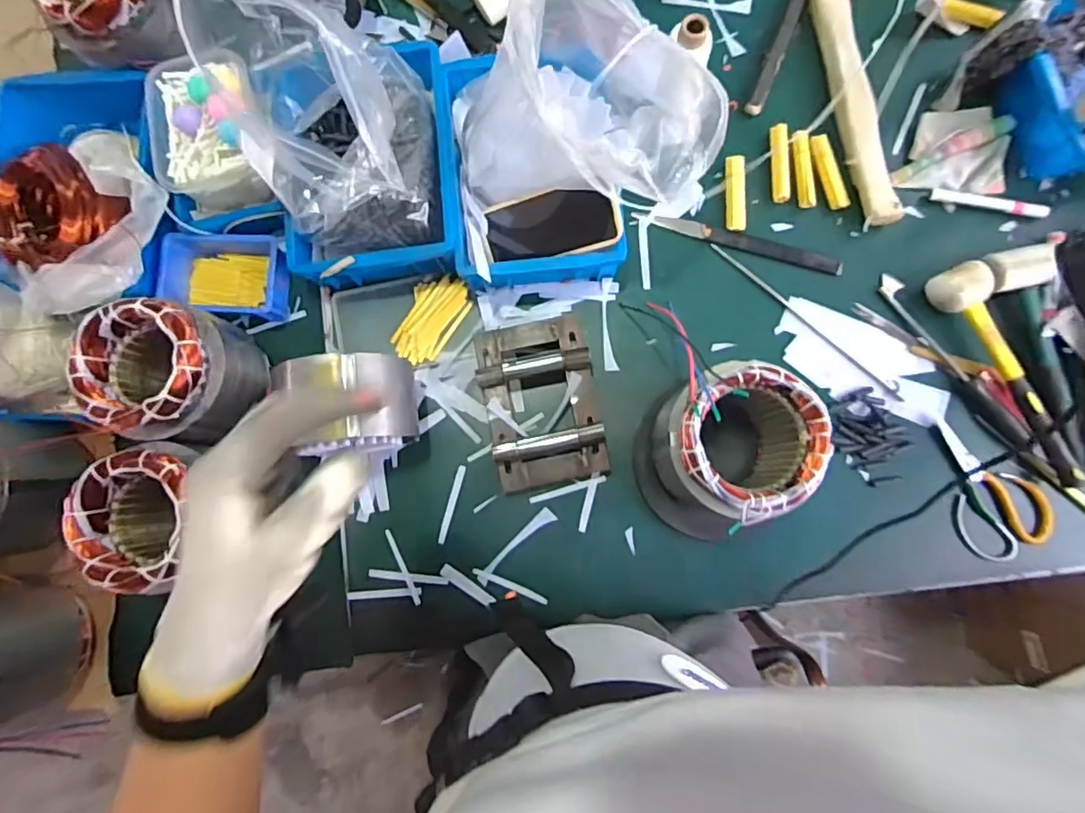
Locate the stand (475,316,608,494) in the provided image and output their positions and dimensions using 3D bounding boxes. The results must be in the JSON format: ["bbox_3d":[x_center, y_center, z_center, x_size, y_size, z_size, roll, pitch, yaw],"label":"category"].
[{"bbox_3d":[-0.002,-0.002,0.701,0.133,0.050,0.196,-12,83,1],"label":"stand"}]

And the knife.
[{"bbox_3d":[0.262,-0.209,0.738,0.245,0.012,0.019,16,84,4],"label":"knife"}]

